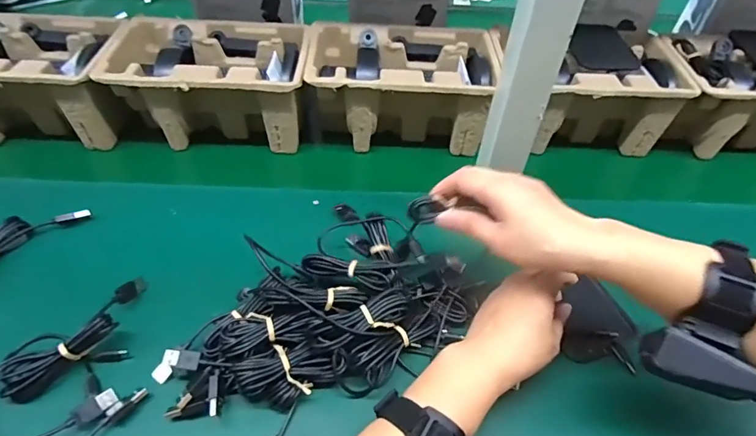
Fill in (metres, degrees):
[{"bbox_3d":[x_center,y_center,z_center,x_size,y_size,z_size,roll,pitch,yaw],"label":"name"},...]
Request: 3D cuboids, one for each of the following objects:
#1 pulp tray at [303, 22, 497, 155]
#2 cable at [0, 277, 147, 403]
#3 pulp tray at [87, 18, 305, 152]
[{"bbox_3d":[0.026,-0.167,0.598,0.211,0.109,0.144,-2,47,0],"label":"pulp tray"},{"bbox_3d":[-0.246,0.101,0.392,0.122,0.029,0.058,-37,56,-28],"label":"cable"},{"bbox_3d":[-0.196,-0.167,0.586,0.224,0.108,0.148,-2,47,1],"label":"pulp tray"}]

